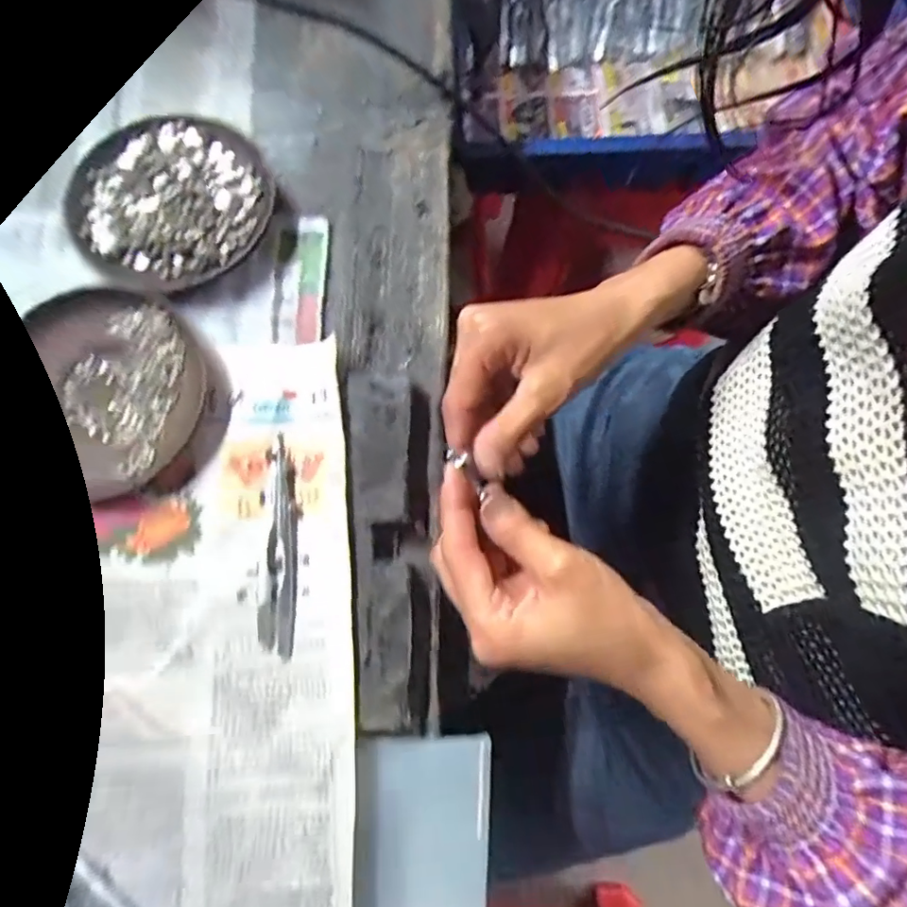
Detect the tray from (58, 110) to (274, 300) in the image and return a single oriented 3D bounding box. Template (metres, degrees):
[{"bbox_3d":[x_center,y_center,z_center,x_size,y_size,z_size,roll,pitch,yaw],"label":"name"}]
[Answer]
[{"bbox_3d":[-0.164,-0.146,0.322,0.111,0.019,0.107,-26,79,-6],"label":"tray"}]

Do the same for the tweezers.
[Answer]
[{"bbox_3d":[-0.092,0.048,0.295,0.018,0.006,0.111,0,77,-1],"label":"tweezers"}]

